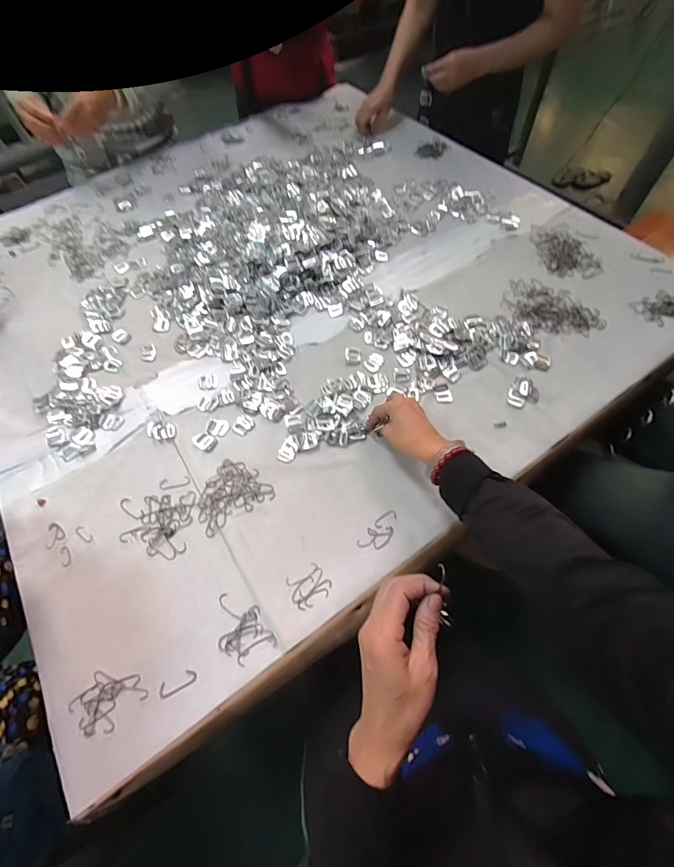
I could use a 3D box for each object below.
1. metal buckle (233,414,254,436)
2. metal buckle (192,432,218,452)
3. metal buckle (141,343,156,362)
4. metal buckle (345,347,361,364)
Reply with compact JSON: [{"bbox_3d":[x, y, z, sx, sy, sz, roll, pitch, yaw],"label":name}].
[{"bbox_3d":[-0.151,-0.014,0.612,0.033,0.004,0.033,40,70,23],"label":"metal buckle"},{"bbox_3d":[-0.208,0.012,0.602,0.040,0.004,0.027,26,66,18],"label":"metal buckle"},{"bbox_3d":[-0.346,-0.149,0.700,0.026,0.004,0.042,-14,60,-3],"label":"metal buckle"},{"bbox_3d":[0.028,-0.138,0.672,0.026,0.004,0.037,-6,60,1],"label":"metal buckle"}]

